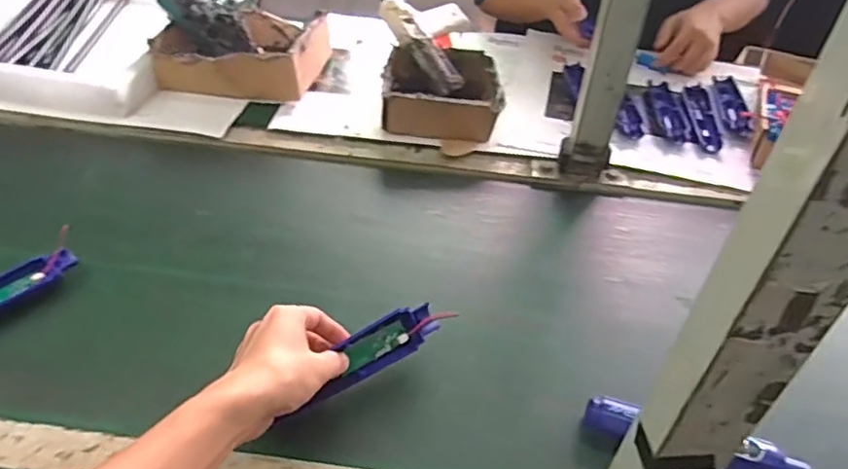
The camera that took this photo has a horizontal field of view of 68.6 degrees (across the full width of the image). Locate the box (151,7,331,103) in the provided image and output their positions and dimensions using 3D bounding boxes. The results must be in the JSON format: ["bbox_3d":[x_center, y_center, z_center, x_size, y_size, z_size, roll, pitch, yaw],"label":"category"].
[{"bbox_3d":[-0.257,-0.275,0.908,0.215,0.073,0.211,6,42,1],"label":"box"}]

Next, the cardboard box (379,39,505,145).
[{"bbox_3d":[0.025,-0.194,0.855,0.154,0.057,0.170,3,42,-2],"label":"cardboard box"}]

